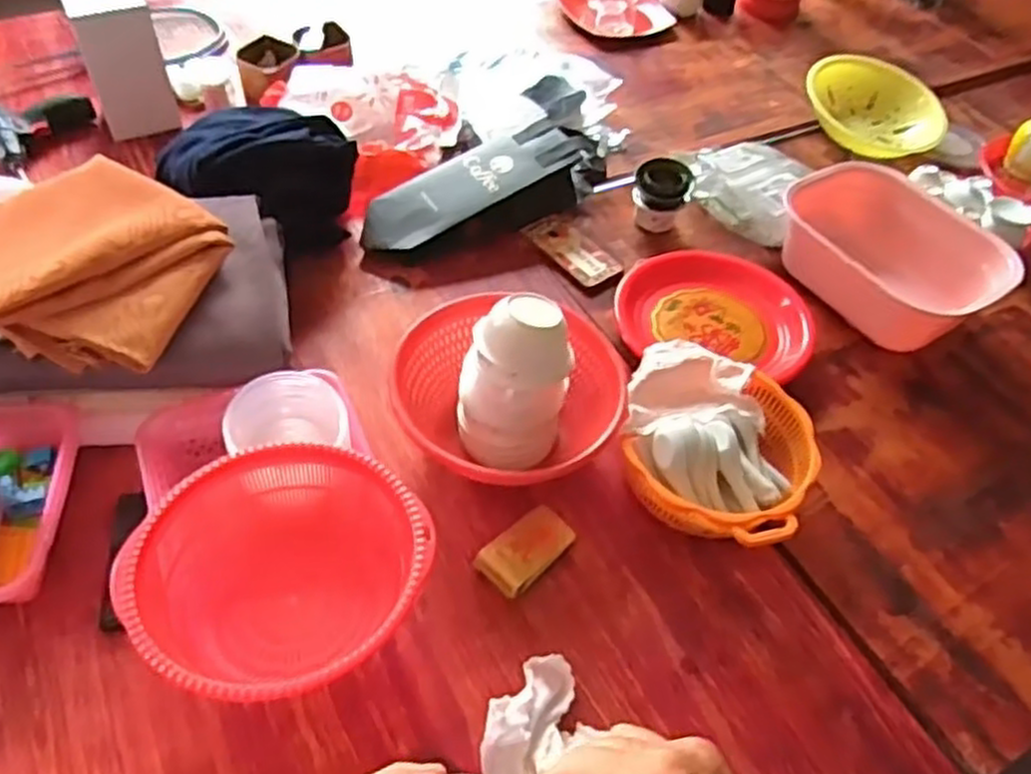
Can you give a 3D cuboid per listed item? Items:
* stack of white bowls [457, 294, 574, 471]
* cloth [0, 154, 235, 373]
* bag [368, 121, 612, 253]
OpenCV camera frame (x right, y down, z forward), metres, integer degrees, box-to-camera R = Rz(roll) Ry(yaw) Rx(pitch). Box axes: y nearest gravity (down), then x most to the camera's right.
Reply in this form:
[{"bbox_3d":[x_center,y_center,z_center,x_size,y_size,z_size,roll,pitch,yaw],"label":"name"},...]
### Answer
[{"bbox_3d":[-0.002,-0.001,0.867,0.118,0.176,0.108,7,50,1],"label":"stack of white bowls"},{"bbox_3d":[-0.460,-0.137,0.837,0.259,0.070,0.243,26,52,15],"label":"cloth"},{"bbox_3d":[-0.036,-0.293,1.162,0.398,0.090,0.125,-29,58,-25],"label":"bag"}]

